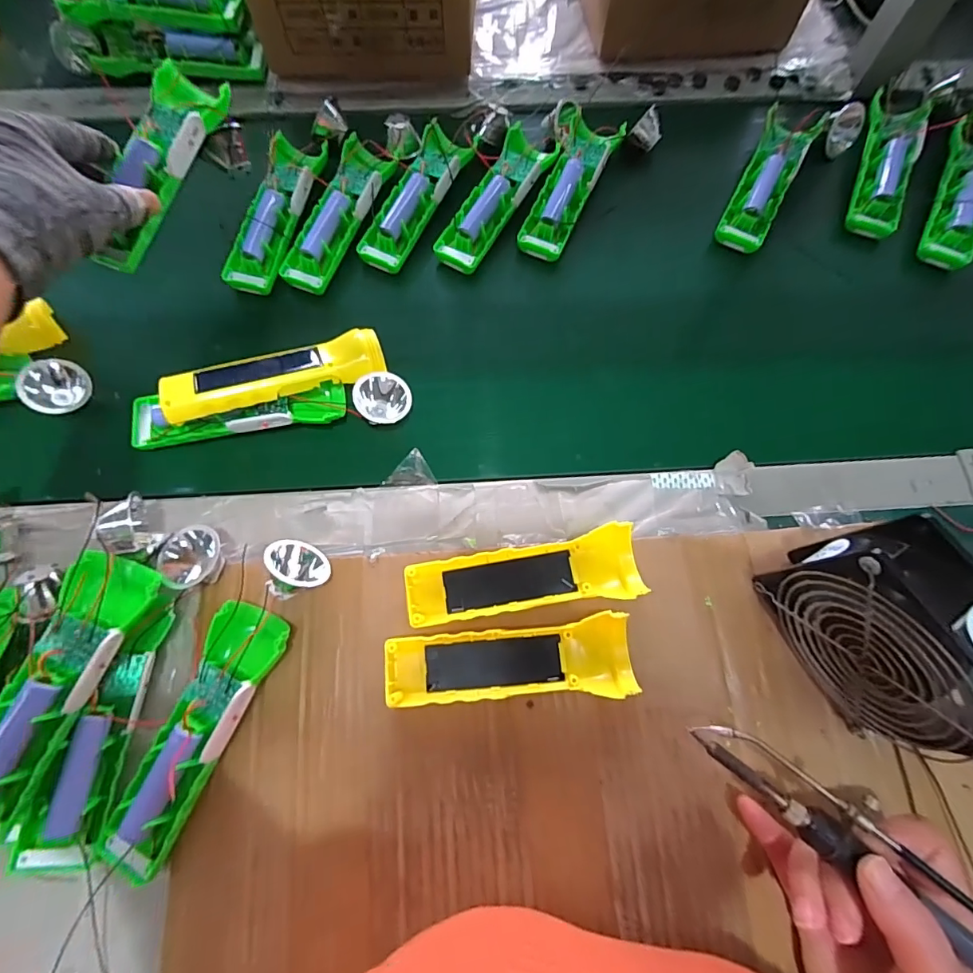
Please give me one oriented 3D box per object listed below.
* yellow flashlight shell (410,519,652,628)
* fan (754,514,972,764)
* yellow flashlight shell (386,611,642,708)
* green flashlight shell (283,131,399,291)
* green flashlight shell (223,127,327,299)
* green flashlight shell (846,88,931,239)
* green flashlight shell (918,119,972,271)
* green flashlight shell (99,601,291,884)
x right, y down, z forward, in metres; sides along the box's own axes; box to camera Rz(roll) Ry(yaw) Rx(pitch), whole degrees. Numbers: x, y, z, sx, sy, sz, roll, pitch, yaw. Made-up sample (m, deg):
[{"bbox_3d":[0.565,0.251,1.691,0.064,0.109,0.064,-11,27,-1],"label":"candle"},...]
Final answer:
[{"bbox_3d":[0.027,0.063,0.342,0.161,0.023,0.048,-7,71,-3],"label":"yellow flashlight shell"},{"bbox_3d":[0.231,0.089,0.282,0.044,0.123,0.116,-29,73,-10],"label":"fan"},{"bbox_3d":[0.015,0.116,0.324,0.162,0.025,0.048,-2,71,-1],"label":"yellow flashlight shell"},{"bbox_3d":[-0.138,-0.250,0.449,0.052,0.032,0.154,24,72,8],"label":"green flashlight shell"},{"bbox_3d":[-0.193,-0.252,0.447,0.049,0.034,0.161,11,71,4],"label":"green flashlight shell"},{"bbox_3d":[0.401,-0.325,0.490,0.051,0.037,0.172,22,75,4],"label":"green flashlight shell"},{"bbox_3d":[0.473,-0.288,0.484,0.051,0.036,0.172,26,75,5],"label":"green flashlight shell"},{"bbox_3d":[-0.186,0.155,0.304,0.047,0.031,0.160,26,73,8],"label":"green flashlight shell"}]

